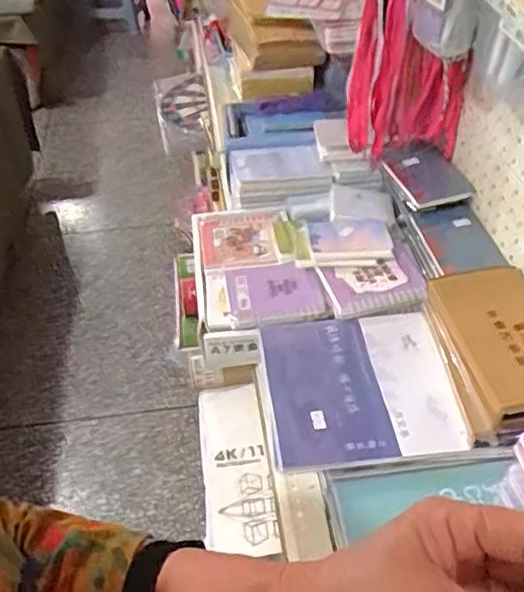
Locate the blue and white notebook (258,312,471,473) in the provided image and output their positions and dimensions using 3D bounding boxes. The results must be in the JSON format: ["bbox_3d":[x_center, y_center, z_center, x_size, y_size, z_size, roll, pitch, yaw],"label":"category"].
[{"bbox_3d":[0.099,0.093,0.654,0.188,0.017,0.183,-4,44,-3],"label":"blue and white notebook"}]

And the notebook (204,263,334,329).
[{"bbox_3d":[0.002,-0.004,0.764,0.147,0.018,0.095,-10,49,4],"label":"notebook"}]

